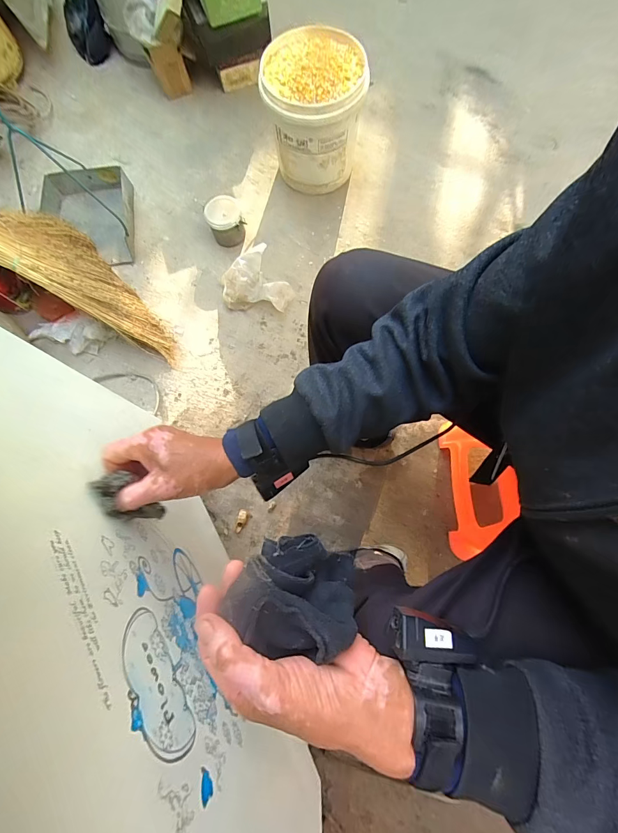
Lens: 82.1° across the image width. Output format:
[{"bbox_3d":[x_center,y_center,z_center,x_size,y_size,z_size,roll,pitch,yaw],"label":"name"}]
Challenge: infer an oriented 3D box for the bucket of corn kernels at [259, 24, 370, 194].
[{"bbox_3d":[0.014,-0.795,0.962,0.236,0.260,0.230,0,76,2],"label":"bucket of corn kernels"}]

